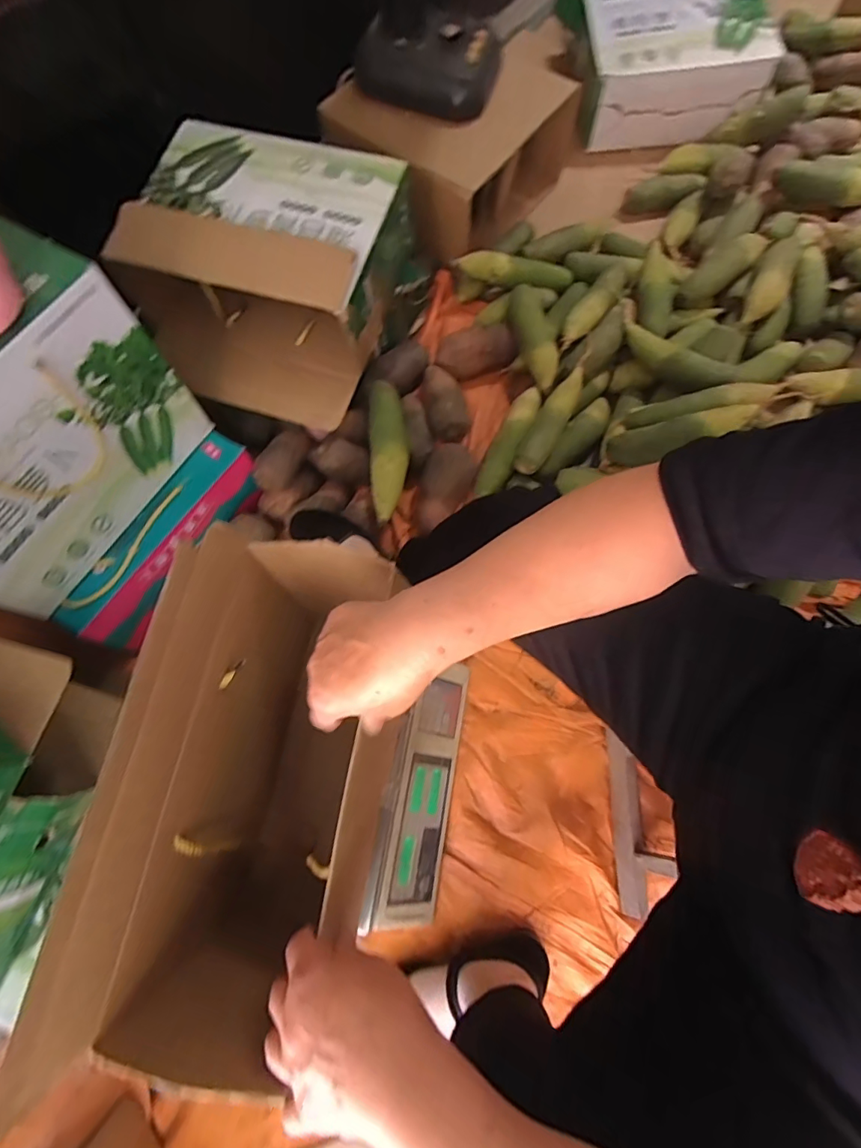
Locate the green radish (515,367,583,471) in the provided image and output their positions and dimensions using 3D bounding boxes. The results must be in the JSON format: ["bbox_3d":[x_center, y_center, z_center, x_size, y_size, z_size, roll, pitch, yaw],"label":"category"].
[{"bbox_3d":[0.196,-0.250,0.784,0.051,0.039,0.203,29,75,10],"label":"green radish"}]

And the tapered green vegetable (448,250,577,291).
[{"bbox_3d":[0.160,-0.574,0.919,0.228,0.044,0.042,0,72,-14],"label":"tapered green vegetable"}]

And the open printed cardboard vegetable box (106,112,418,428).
[{"bbox_3d":[-0.253,-0.448,0.729,0.371,0.168,0.346,18,74,6],"label":"open printed cardboard vegetable box"}]

